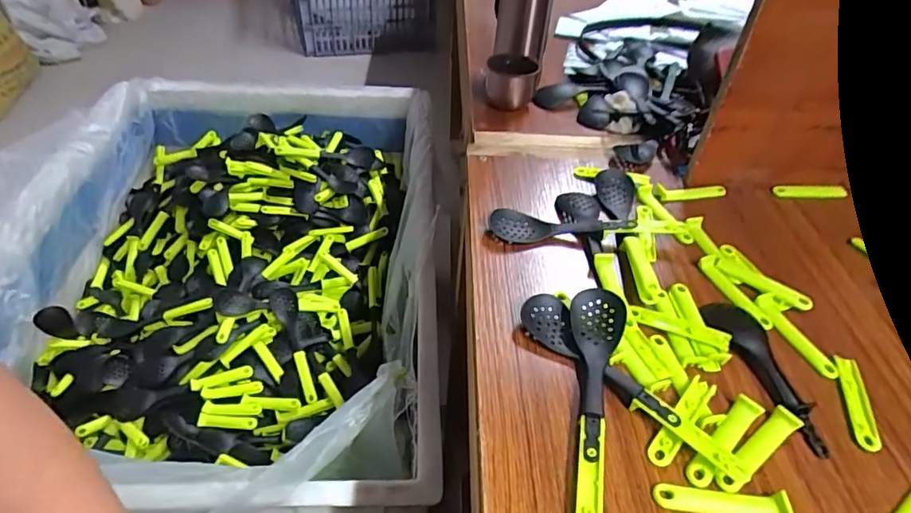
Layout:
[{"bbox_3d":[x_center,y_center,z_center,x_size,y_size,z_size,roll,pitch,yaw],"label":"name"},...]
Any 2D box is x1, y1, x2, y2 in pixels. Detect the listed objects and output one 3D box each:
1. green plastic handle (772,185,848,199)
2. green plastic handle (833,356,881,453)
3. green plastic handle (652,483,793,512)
[{"bbox_3d":[0.376,-0.069,0.550,0.080,0.007,0.015,-1,44,-4],"label":"green plastic handle"},{"bbox_3d":[0.285,0.103,0.367,0.017,0.005,0.074,14,45,10],"label":"green plastic handle"},{"bbox_3d":[0.158,0.145,0.307,0.077,0.009,0.016,6,44,2],"label":"green plastic handle"}]

